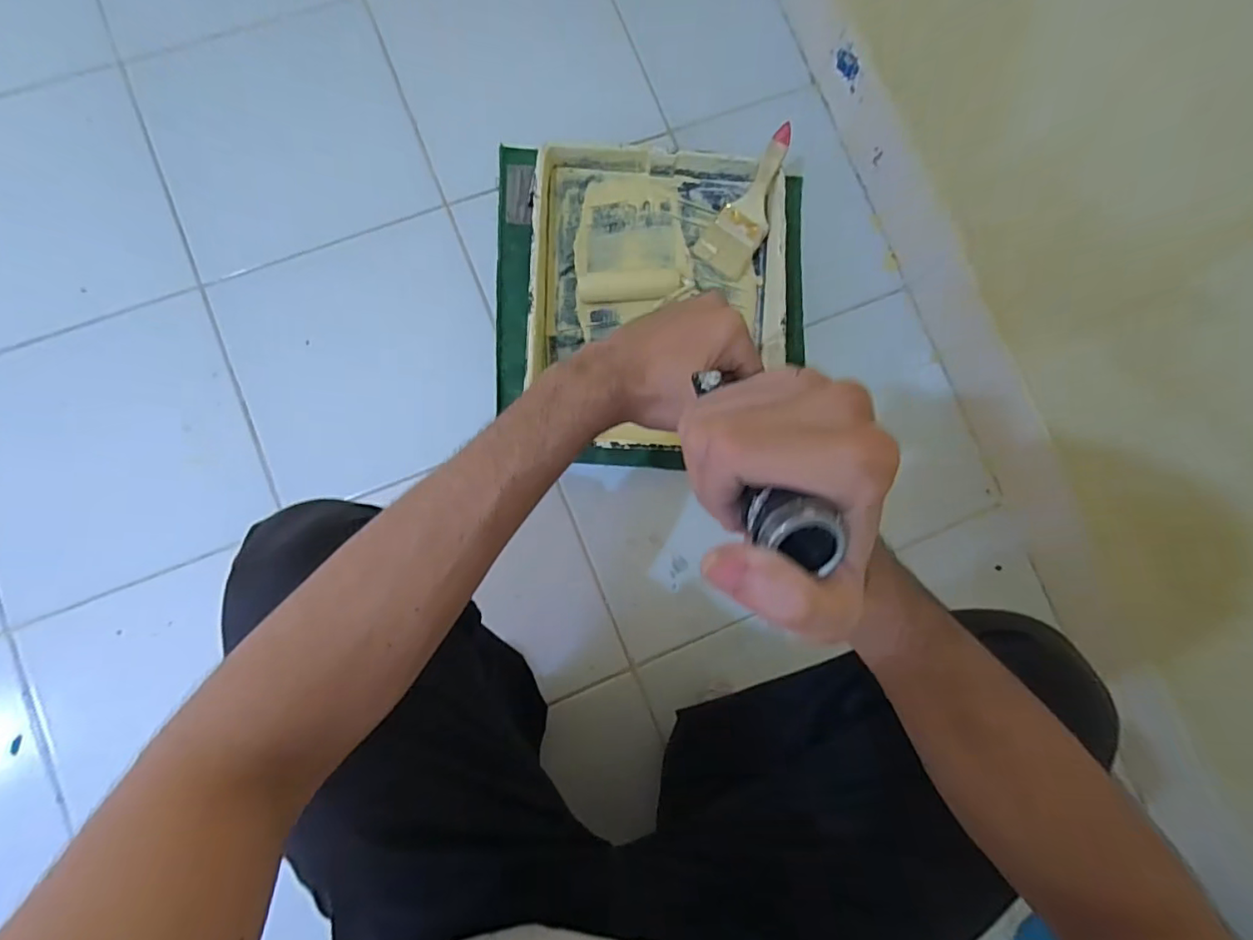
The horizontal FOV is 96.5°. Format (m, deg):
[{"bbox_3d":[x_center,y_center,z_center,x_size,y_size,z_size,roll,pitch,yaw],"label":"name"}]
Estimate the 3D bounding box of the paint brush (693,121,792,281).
[{"bbox_3d":[0.141,-0.306,0.639,0.064,0.014,0.161,27,101,-2],"label":"paint brush"}]

